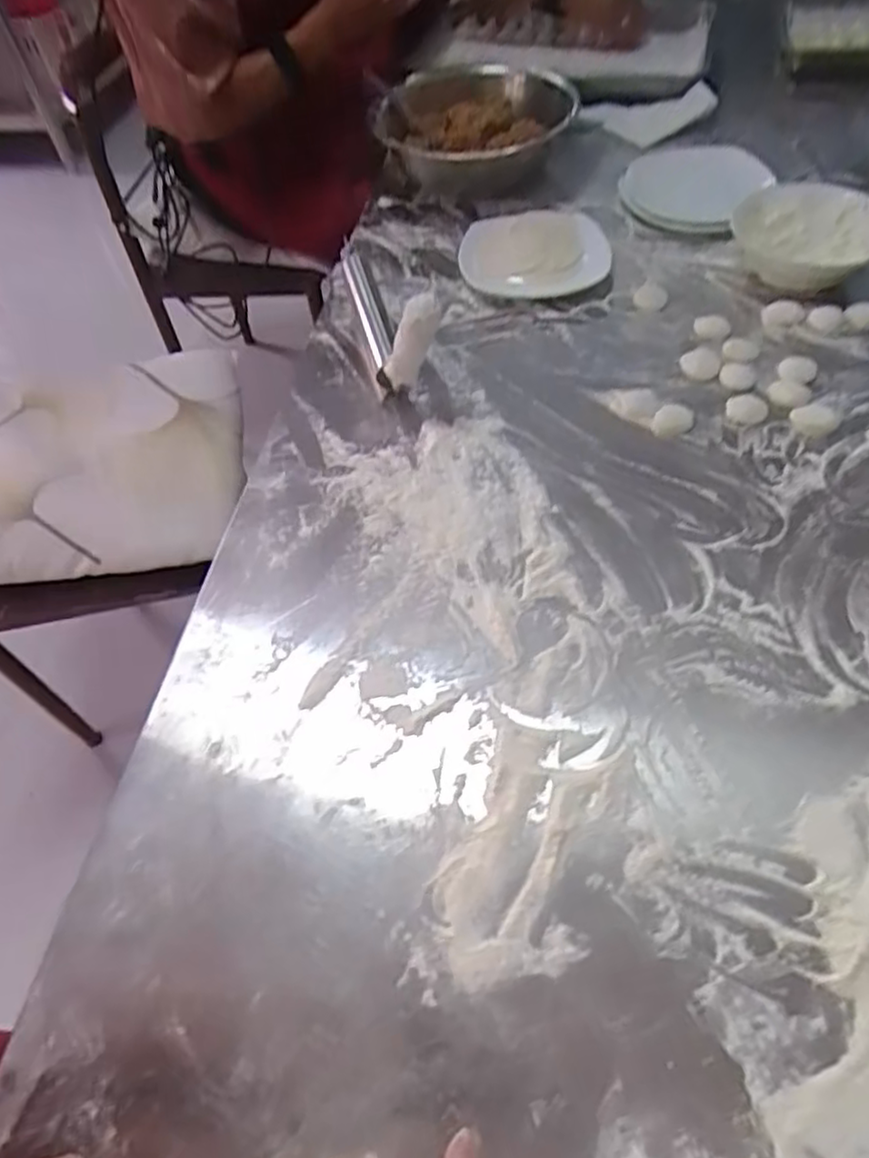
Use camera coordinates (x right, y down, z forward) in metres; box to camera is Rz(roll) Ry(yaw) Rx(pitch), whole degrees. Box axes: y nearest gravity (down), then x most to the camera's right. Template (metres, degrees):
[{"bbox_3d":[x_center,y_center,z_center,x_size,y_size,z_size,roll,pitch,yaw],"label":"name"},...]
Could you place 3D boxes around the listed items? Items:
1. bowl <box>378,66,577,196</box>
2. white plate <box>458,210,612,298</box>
[{"bbox_3d":[0.061,-0.659,1.018,0.250,0.090,0.257,-3,55,4],"label":"bowl"},{"bbox_3d":[0.127,-0.424,0.890,0.182,0.024,0.175,1,55,6],"label":"white plate"}]

